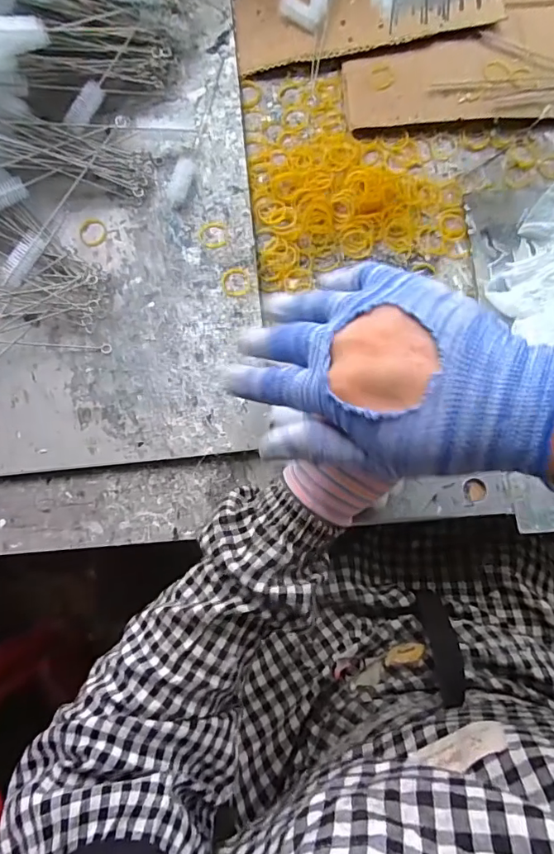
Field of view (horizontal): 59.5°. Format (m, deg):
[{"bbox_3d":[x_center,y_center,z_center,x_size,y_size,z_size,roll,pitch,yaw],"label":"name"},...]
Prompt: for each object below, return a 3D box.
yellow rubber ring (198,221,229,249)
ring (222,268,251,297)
[{"bbox_3d":[-0.065,-0.197,0.497,0.030,0.005,0.030,0,72,-1],"label":"yellow rubber ring"},{"bbox_3d":[-0.042,-0.147,0.491,0.027,0.006,0.030,-8,73,-3],"label":"ring"}]

